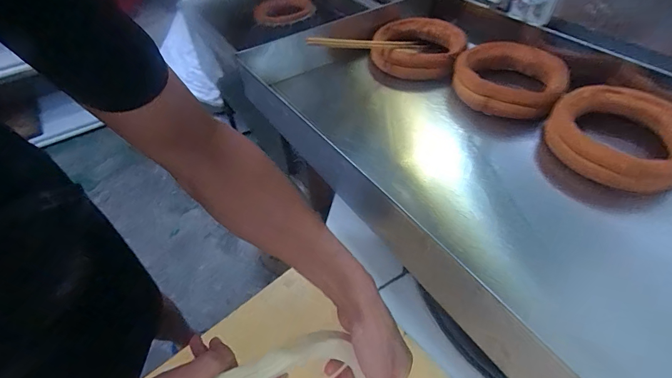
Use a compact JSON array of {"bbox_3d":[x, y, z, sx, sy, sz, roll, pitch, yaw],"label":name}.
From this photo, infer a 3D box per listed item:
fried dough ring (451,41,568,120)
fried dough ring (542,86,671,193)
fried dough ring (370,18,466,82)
[{"bbox_3d":[0.376,-0.240,0.778,0.222,0.077,0.199,16,51,18],"label":"fried dough ring"},{"bbox_3d":[0.508,-0.108,0.630,0.198,0.082,0.215,-2,47,2],"label":"fried dough ring"},{"bbox_3d":[0.207,-0.359,0.888,0.212,0.066,0.200,0,50,0],"label":"fried dough ring"}]

